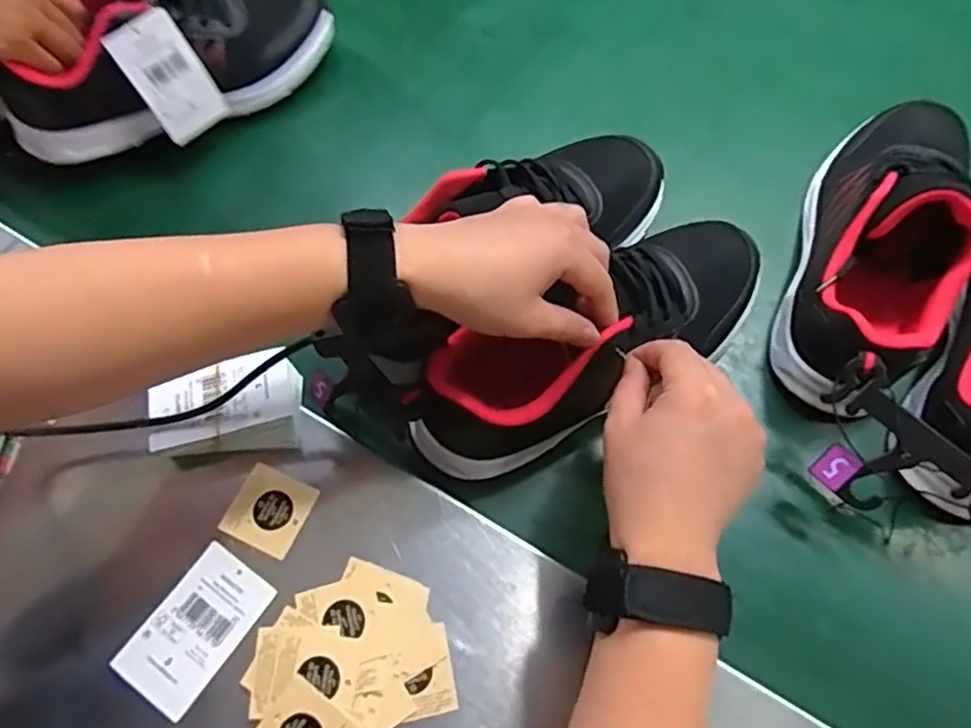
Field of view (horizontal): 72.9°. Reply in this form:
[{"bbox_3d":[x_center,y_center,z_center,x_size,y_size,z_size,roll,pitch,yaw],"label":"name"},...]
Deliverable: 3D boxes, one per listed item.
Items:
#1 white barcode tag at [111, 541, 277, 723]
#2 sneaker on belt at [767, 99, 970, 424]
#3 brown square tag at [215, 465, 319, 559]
[{"bbox_3d":[-0.160,0.145,0.363,0.049,0.006,0.078,33,71,13],"label":"white barcode tag"},{"bbox_3d":[0.269,-0.089,0.444,0.082,0.102,0.244,19,67,9],"label":"sneaker on belt"},{"bbox_3d":[-0.128,0.088,0.391,0.043,0.005,0.043,24,68,6],"label":"brown square tag"}]

